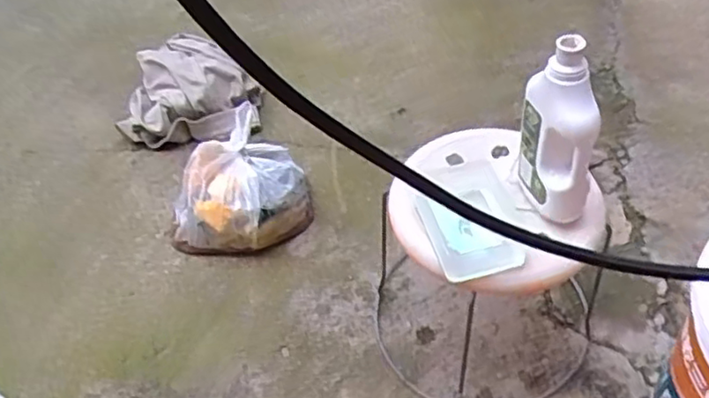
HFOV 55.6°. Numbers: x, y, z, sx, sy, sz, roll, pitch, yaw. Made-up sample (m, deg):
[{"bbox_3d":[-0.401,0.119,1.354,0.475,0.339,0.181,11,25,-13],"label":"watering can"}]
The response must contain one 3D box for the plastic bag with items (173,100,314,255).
[{"bbox_3d":[-0.234,-0.033,1.289,0.263,0.121,0.283,-16,49,-11],"label":"plastic bag with items"}]

